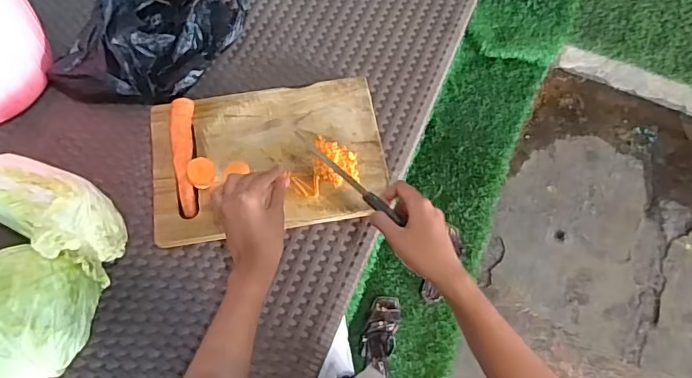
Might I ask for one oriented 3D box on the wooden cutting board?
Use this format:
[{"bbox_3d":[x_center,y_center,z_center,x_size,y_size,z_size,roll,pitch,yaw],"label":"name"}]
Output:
[{"bbox_3d":[-0.102,-0.042,0.661,0.299,0.024,0.203,-9,67,-4],"label":"wooden cutting board"}]

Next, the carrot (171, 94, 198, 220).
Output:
[{"bbox_3d":[-0.210,-0.043,0.642,0.028,0.026,0.157,-5,67,-3],"label":"carrot"}]

